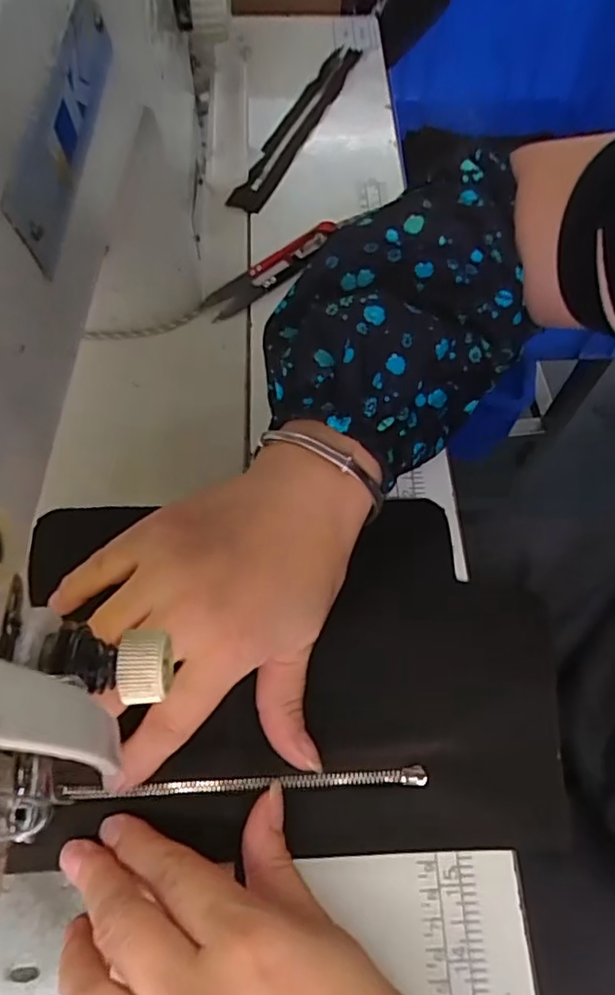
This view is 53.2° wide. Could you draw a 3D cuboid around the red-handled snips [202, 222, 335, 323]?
[{"bbox_3d":[-0.023,-0.150,0.402,0.023,0.014,0.102,42,70,17],"label":"red-handled snips"}]

